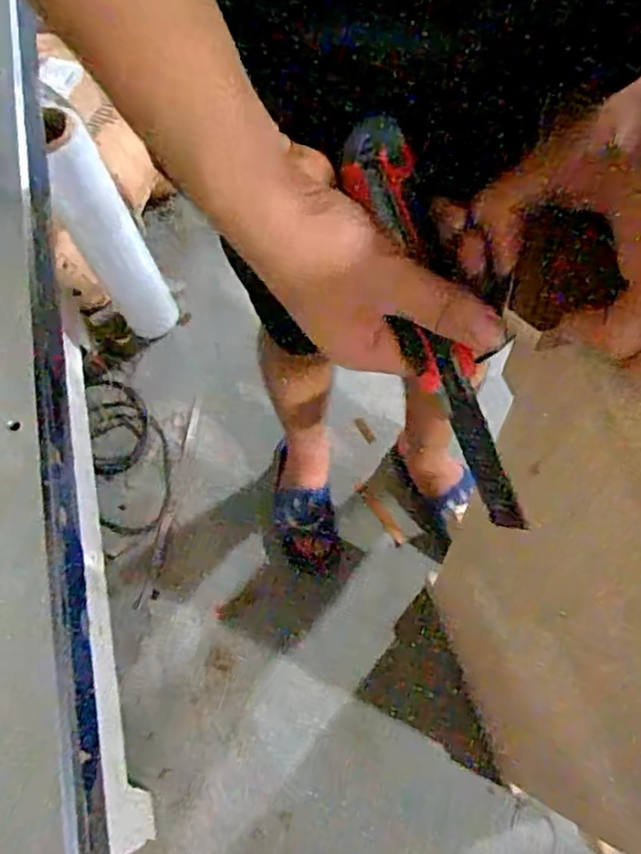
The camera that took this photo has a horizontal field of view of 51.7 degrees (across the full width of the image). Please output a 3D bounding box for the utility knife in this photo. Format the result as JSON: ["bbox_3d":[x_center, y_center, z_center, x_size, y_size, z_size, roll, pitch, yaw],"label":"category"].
[{"bbox_3d":[0.054,-0.050,0.332,0.032,0.009,0.212,-18,92,-5],"label":"utility knife"}]

